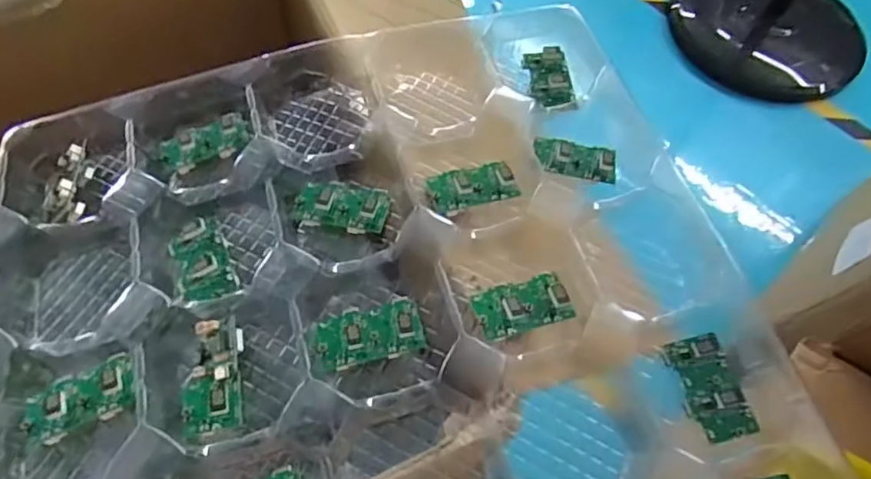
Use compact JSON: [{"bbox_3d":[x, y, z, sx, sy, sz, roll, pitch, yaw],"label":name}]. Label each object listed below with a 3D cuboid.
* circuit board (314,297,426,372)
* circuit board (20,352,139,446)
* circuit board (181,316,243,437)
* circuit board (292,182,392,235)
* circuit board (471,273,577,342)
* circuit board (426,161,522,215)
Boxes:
[{"bbox_3d":[-0.037,0.050,0.318,0.058,0.017,0.031,-12,64,-10],"label":"circuit board"},{"bbox_3d":[-0.186,0.082,0.303,0.054,0.018,0.033,-23,66,-15],"label":"circuit board"},{"bbox_3d":[-0.118,0.072,0.306,0.029,0.012,0.058,-6,63,-7],"label":"circuit board"},{"bbox_3d":[-0.057,-0.023,0.354,0.057,0.016,0.033,6,62,-1],"label":"circuit board"},{"bbox_3d":[0.049,0.036,0.328,0.053,0.017,0.029,-16,64,-12],"label":"circuit board"},{"bbox_3d":[0.022,-0.036,0.365,0.056,0.012,0.029,-16,64,-12],"label":"circuit board"}]

